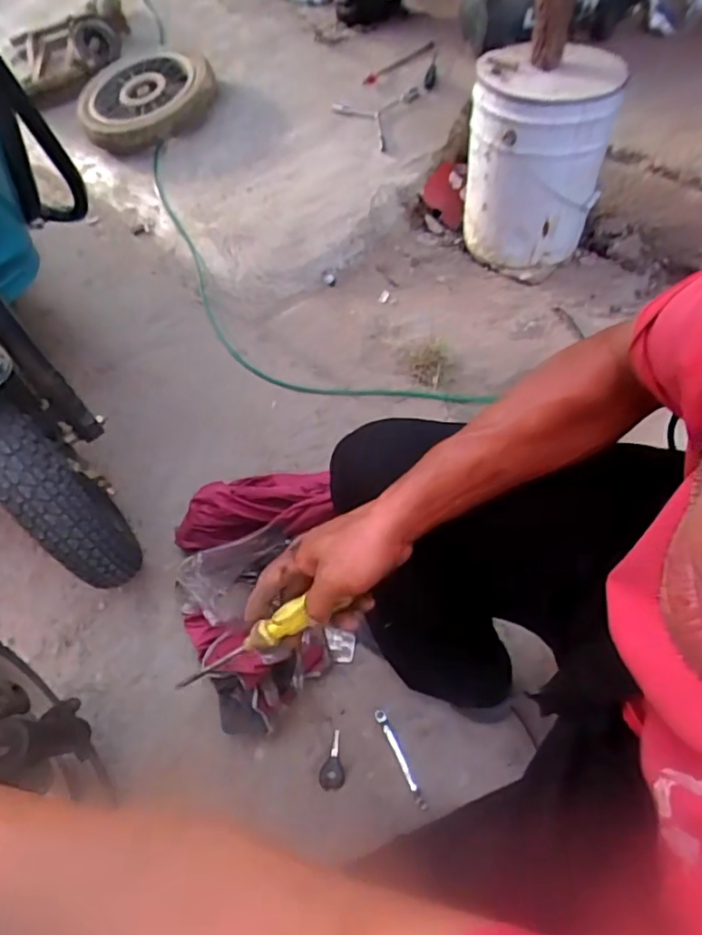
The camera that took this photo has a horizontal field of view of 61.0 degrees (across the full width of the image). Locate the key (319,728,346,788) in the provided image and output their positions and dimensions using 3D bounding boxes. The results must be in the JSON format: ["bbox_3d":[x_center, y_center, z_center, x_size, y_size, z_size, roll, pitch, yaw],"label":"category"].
[{"bbox_3d":[-0.027,0.418,0.851,0.035,0.013,0.075,-1,55,1],"label":"key"}]

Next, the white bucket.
[{"bbox_3d":[0.396,-0.672,1.282,0.274,0.374,0.274,-2,55,2],"label":"white bucket"}]

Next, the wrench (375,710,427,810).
[{"bbox_3d":[0.070,0.408,0.838,0.014,0.012,0.136,-22,57,-13],"label":"wrench"}]

